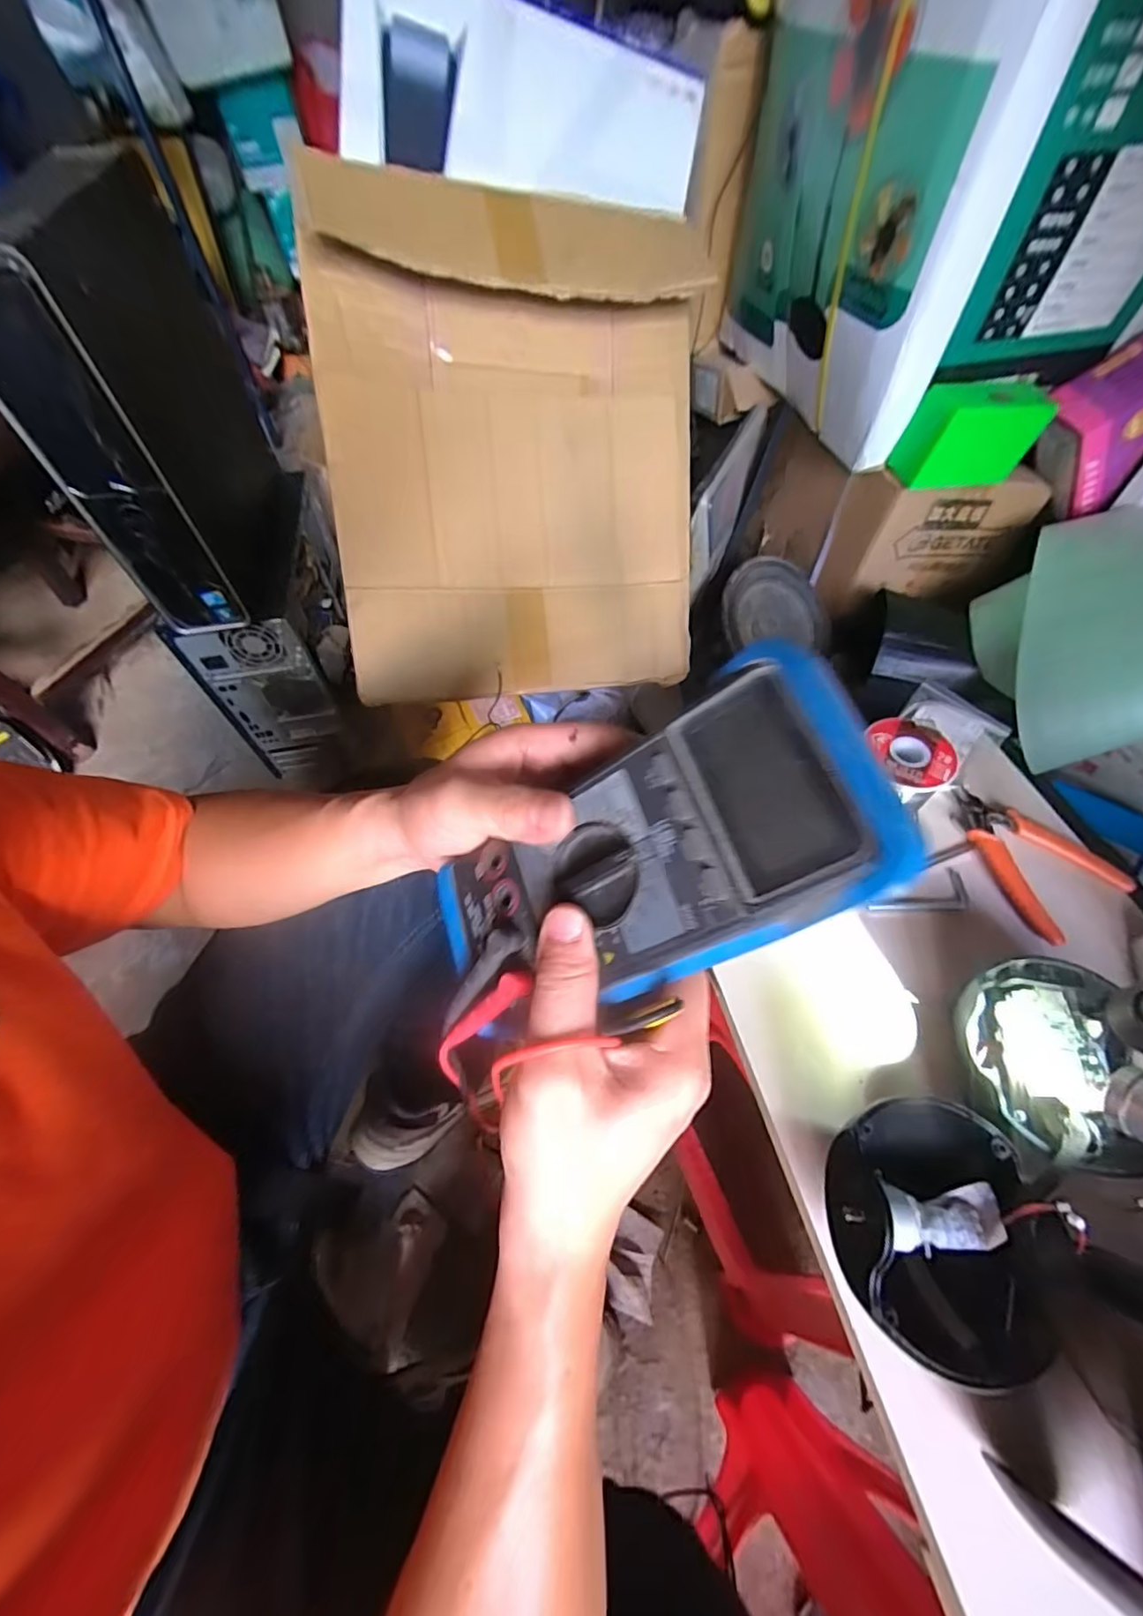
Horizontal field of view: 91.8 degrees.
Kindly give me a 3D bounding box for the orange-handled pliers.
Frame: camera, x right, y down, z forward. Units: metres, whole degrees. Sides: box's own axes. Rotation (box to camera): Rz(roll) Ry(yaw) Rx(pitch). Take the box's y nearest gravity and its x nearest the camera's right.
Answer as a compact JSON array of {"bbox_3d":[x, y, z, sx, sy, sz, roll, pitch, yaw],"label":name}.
[{"bbox_3d":[0.329,0.031,0.405,0.084,0.017,0.113,-28,60,-16],"label":"orange-handled pliers"}]

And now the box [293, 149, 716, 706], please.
[{"bbox_3d":[-0.063,-0.392,0.639,0.407,0.504,0.118,-5,17,-8],"label":"box"}]

